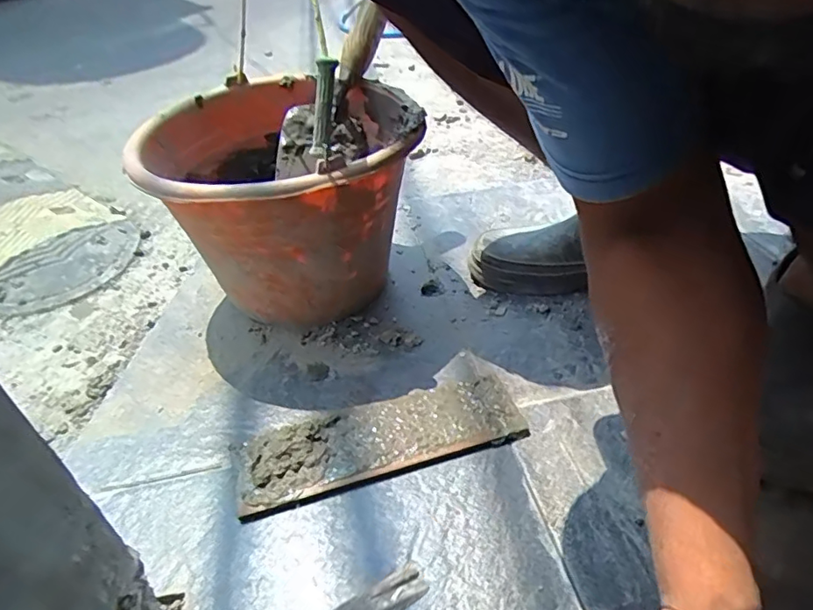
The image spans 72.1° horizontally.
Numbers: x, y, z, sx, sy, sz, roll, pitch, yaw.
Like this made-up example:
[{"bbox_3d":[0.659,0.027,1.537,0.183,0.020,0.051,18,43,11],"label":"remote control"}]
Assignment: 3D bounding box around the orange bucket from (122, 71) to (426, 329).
[{"bbox_3d":[-0.124,-0.105,0.607,0.263,0.196,0.265,-2,40,2],"label":"orange bucket"}]

